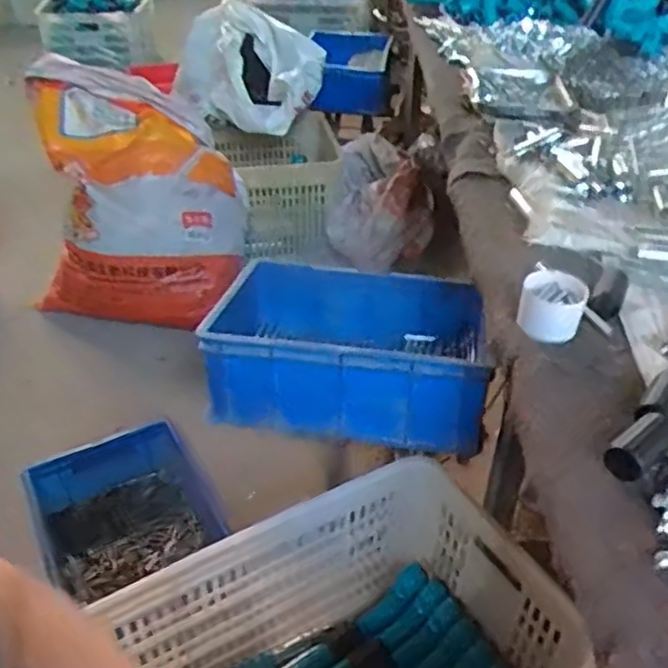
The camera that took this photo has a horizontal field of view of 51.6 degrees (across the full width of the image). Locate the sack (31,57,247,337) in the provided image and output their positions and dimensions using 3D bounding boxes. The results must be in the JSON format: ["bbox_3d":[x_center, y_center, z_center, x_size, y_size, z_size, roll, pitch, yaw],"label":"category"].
[{"bbox_3d":[-0.436,-0.308,1.537,0.447,0.473,0.302,4,38,5],"label":"sack"}]

